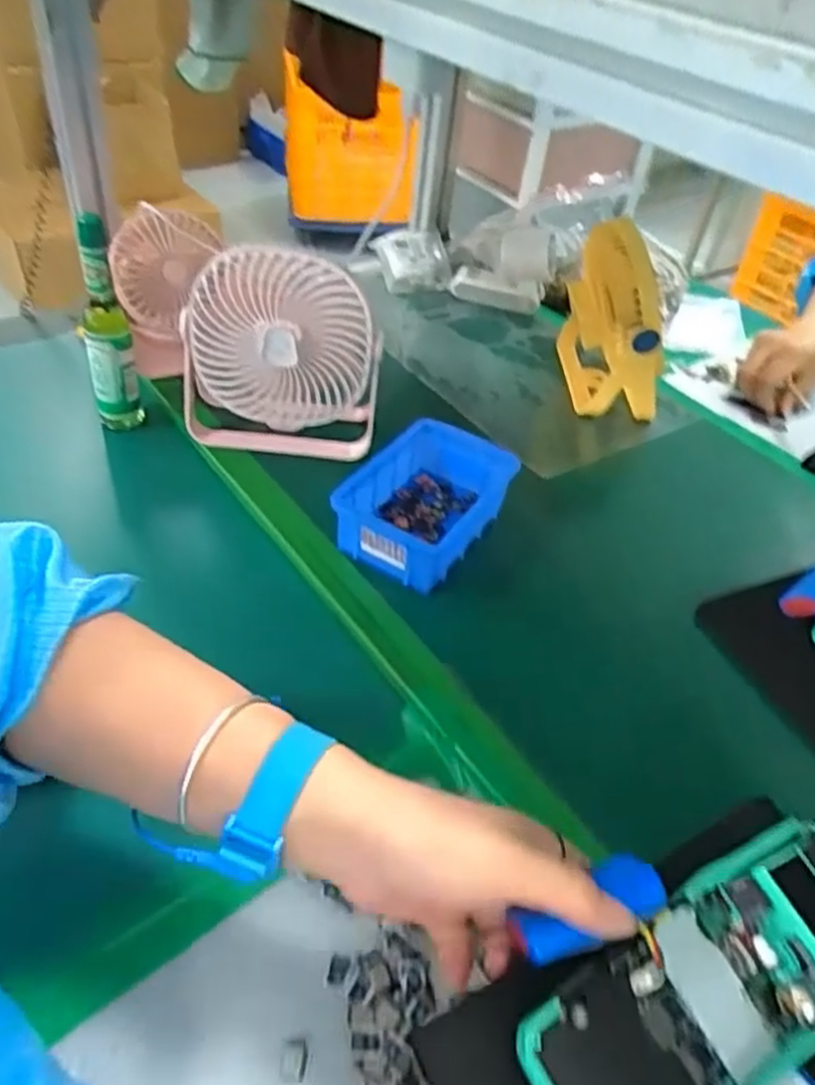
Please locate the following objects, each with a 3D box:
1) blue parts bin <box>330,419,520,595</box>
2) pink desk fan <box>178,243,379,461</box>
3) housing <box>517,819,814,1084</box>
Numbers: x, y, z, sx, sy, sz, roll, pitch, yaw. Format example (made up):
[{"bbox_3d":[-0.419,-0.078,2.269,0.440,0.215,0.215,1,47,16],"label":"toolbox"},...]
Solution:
[{"bbox_3d":[0.017,-0.028,0.611,0.095,0.065,0.147,26,46,19],"label":"blue parts bin"},{"bbox_3d":[-0.112,-0.165,0.647,0.173,0.173,0.064,3,43,-4],"label":"pink desk fan"},{"bbox_3d":[0.132,0.197,0.326,0.170,0.061,0.079,-17,48,-24],"label":"housing"}]

